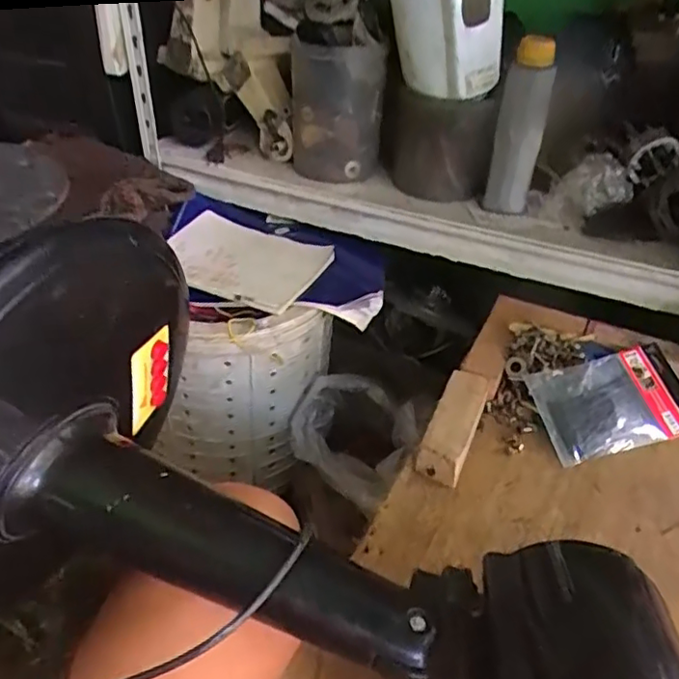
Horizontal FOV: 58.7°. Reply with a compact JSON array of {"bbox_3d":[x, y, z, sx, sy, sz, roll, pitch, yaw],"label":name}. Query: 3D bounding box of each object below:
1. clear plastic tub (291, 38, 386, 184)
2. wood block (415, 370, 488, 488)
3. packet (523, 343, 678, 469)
[{"bbox_3d":[-0.008,-0.304,0.823,0.128,0.195,0.131,1,37,0],"label":"clear plastic tub"},{"bbox_3d":[0.112,0.082,0.587,0.043,0.040,0.121,15,40,18],"label":"wood block"},{"bbox_3d":[0.282,0.065,0.621,0.167,0.021,0.100,-11,62,-15],"label":"packet"}]

